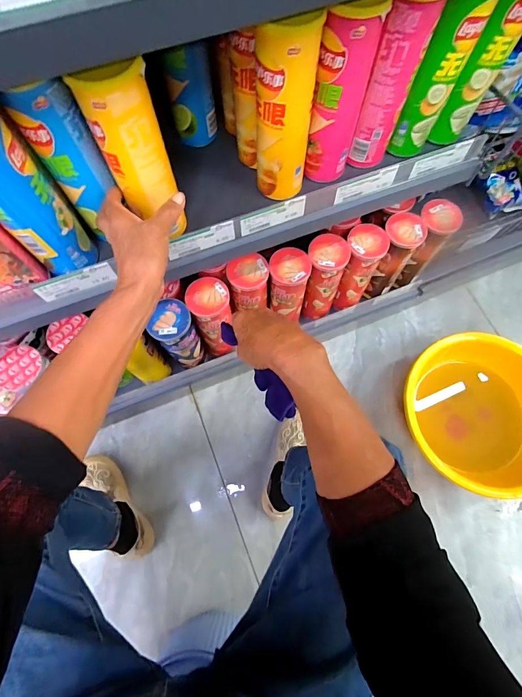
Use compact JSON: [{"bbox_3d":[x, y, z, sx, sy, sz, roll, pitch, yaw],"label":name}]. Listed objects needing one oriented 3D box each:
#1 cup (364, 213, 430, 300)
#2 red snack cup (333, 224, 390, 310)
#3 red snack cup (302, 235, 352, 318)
[{"bbox_3d":[0.252,-0.175,0.683,0.068,0.172,0.082,30,73,9],"label":"cup"},{"bbox_3d":[0.185,-0.151,0.678,0.069,0.172,0.081,21,72,7],"label":"red snack cup"},{"bbox_3d":[0.116,-0.130,0.671,0.066,0.190,0.070,0,71,0],"label":"red snack cup"}]

